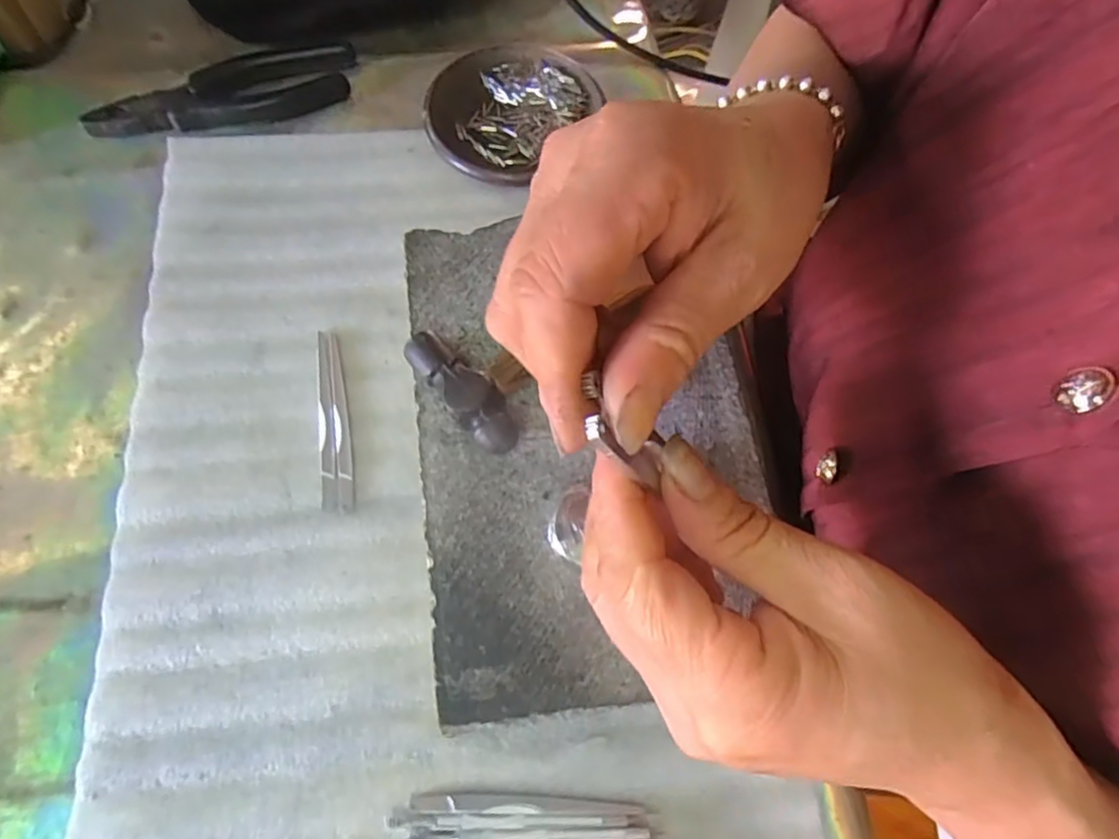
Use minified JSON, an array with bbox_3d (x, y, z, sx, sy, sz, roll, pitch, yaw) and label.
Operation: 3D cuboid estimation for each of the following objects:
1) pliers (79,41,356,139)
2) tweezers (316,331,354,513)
[{"bbox_3d":[-0.213,-0.210,0.394,0.163,0.017,0.054,-18,71,-7],"label":"pliers"},{"bbox_3d":[-0.122,-0.002,0.329,0.017,0.005,0.104,-11,70,-4],"label":"tweezers"}]

